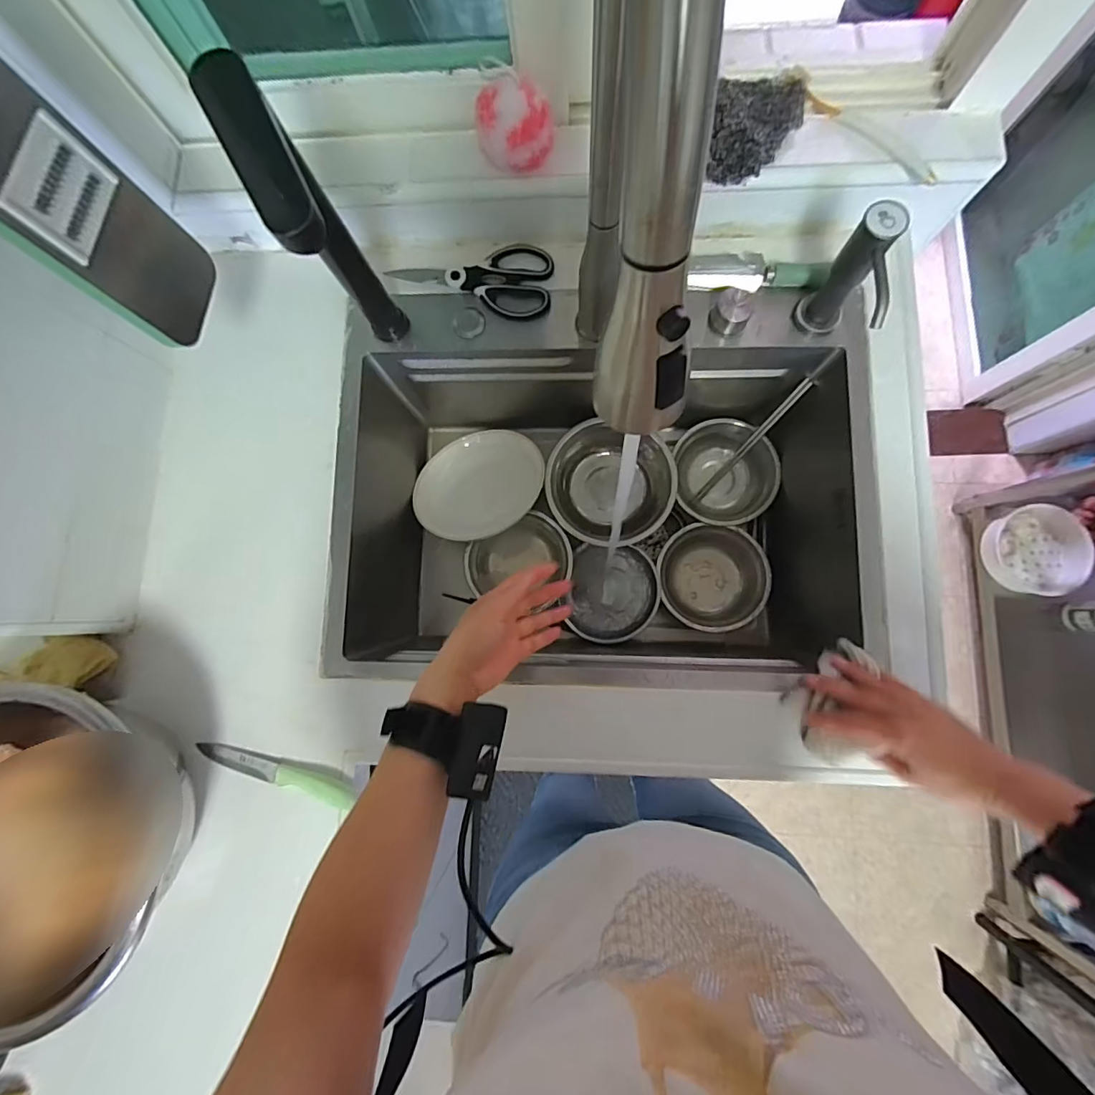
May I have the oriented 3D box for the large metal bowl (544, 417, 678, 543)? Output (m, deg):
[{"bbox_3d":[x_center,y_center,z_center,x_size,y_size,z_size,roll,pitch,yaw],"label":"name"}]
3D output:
[{"bbox_3d":[0.094,-0.088,0.749,0.182,0.108,0.158,22,85,7],"label":"large metal bowl"}]

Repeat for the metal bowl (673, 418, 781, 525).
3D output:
[{"bbox_3d":[0.264,-0.107,0.745,0.138,0.089,0.146,-1,83,4],"label":"metal bowl"}]

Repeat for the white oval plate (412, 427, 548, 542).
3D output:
[{"bbox_3d":[-0.104,-0.093,0.724,0.194,0.027,0.138,-23,82,1],"label":"white oval plate"}]

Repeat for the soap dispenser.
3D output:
[{"bbox_3d":[0.290,-0.240,0.478,0.045,0.143,0.094,16,84,6],"label":"soap dispenser"}]

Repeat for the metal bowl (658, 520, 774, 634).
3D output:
[{"bbox_3d":[0.237,0.044,0.711,0.152,0.069,0.146,-1,83,4],"label":"metal bowl"}]

